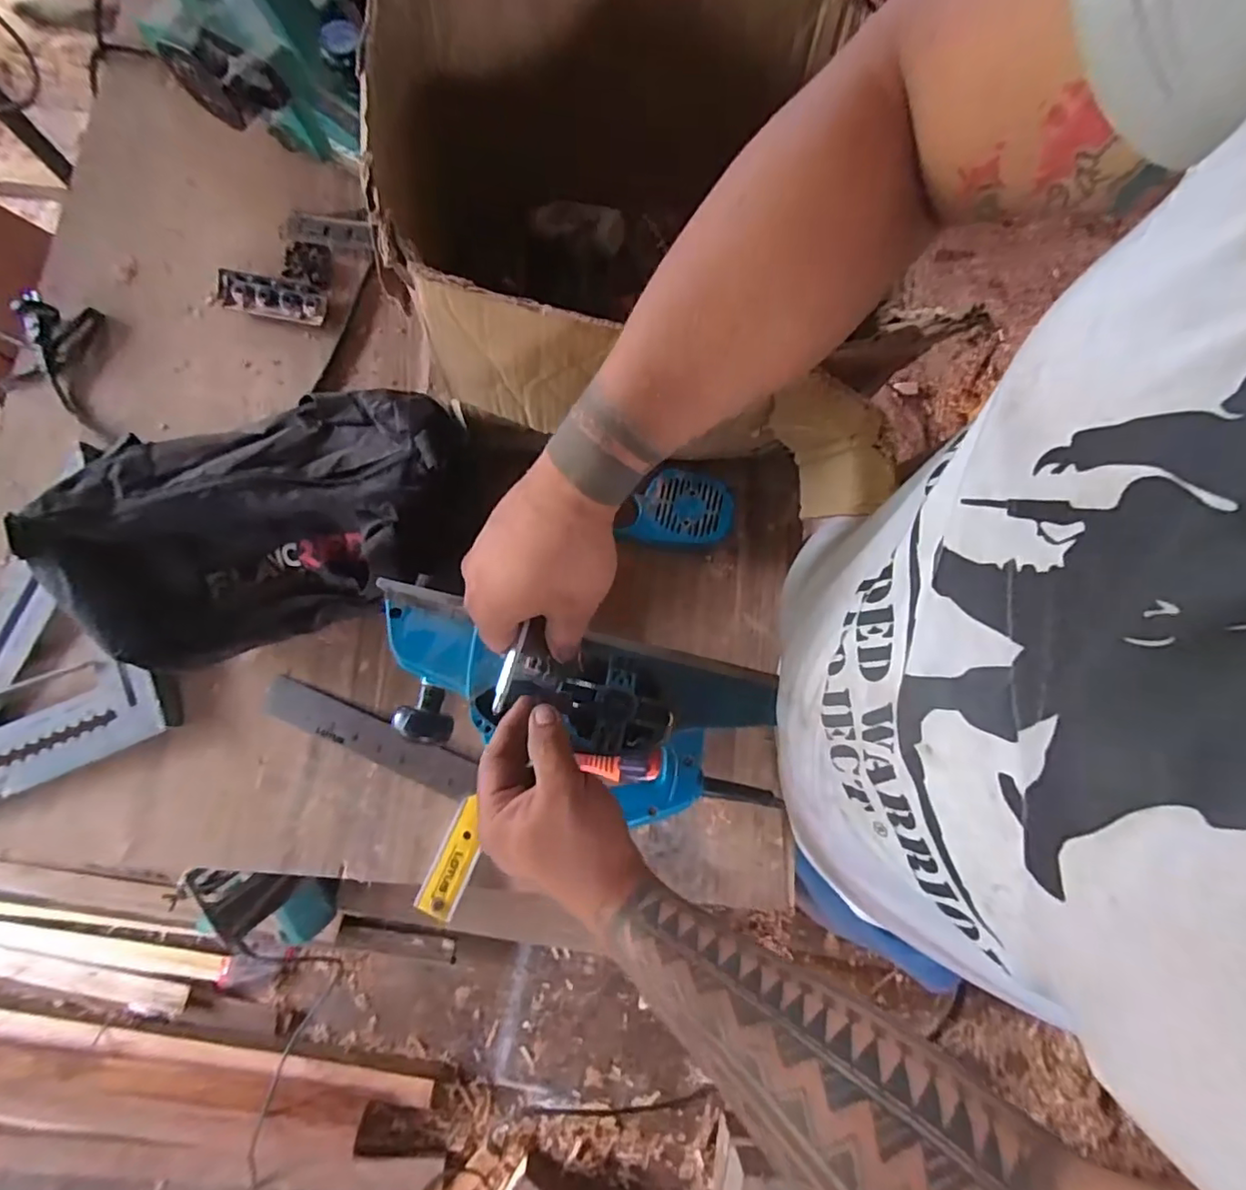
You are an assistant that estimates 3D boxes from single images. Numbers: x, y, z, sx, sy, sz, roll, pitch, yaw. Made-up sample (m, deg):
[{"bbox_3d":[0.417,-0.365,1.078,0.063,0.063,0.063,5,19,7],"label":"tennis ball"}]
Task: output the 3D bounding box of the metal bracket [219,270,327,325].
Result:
[{"bbox_3d":[-0.383,-0.324,0.639,0.121,0.017,0.040,11,79,-1],"label":"metal bracket"}]

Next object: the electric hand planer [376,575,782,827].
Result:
[{"bbox_3d":[-0.033,0.092,0.447,0.331,0.127,0.130,16,79,-2],"label":"electric hand planer"}]

